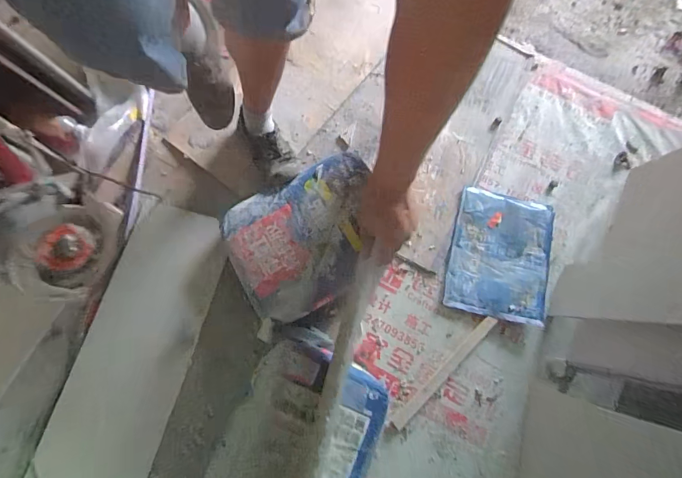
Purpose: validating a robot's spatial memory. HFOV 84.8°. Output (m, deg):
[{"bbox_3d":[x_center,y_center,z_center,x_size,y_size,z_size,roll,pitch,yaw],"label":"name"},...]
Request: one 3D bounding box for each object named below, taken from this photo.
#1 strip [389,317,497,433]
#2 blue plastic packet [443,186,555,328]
[{"bbox_3d":[0.255,0.316,0.905,0.350,0.014,0.032,-42,79,-12],"label":"strip"},{"bbox_3d":[0.416,0.034,0.978,0.236,0.029,0.333,14,74,3],"label":"blue plastic packet"}]

